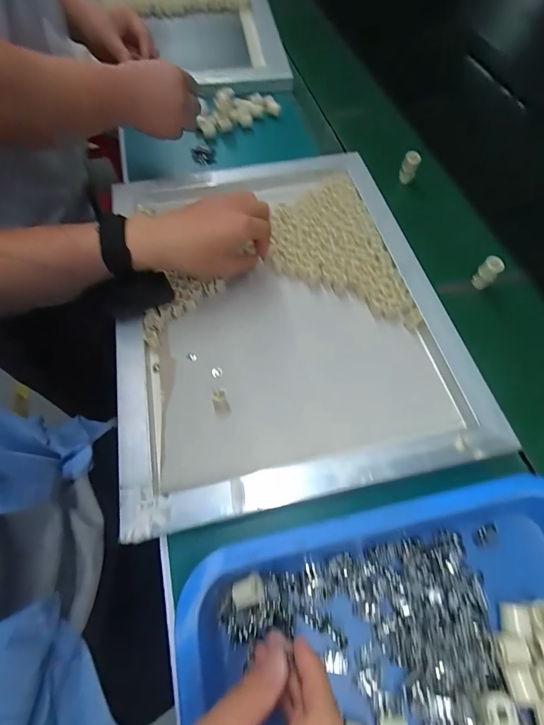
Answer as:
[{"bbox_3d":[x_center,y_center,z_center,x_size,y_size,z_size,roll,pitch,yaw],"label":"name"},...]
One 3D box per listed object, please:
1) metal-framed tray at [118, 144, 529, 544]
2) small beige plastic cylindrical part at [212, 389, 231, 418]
[{"bbox_3d":[0.003,-0.078,0.457,0.362,0.057,0.473,-10,61,-7],"label":"metal-framed tray"},{"bbox_3d":[-0.052,0.042,0.376,0.015,0.034,0.008,-12,31,-9],"label":"small beige plastic cylindrical part"}]

